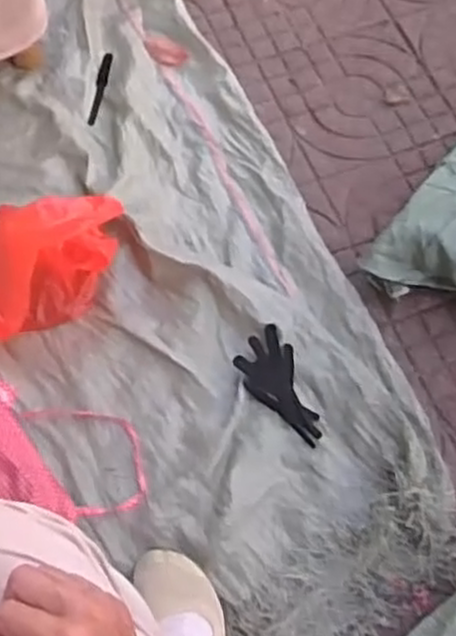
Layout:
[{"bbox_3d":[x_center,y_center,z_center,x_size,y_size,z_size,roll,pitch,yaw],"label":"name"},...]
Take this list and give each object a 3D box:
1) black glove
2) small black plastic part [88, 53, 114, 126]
[{"bbox_3d":[0.067,0.091,0.996,0.074,0.015,0.155,-23,70,-11],"label":"black glove"},{"bbox_3d":[-0.198,-0.354,1.203,0.019,0.007,0.133,9,68,2],"label":"small black plastic part"}]

